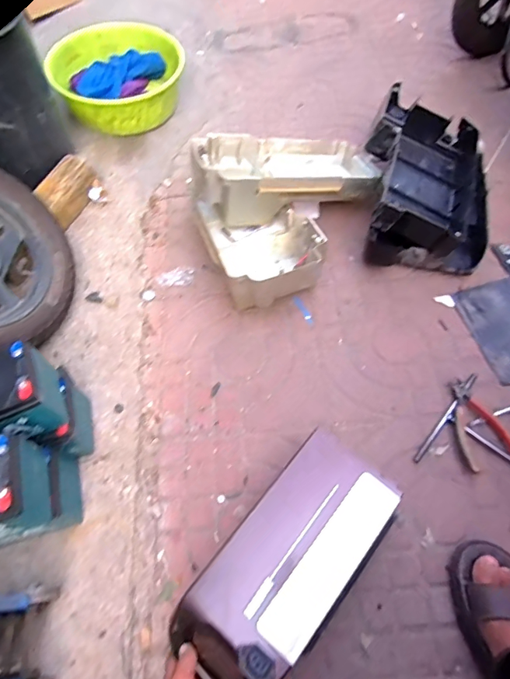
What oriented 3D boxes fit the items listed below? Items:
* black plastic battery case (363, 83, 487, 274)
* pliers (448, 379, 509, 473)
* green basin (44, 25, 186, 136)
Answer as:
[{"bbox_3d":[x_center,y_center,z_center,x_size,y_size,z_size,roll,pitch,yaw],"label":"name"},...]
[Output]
[{"bbox_3d":[0.358,-0.323,0.915,0.245,0.150,0.389,6,62,7],"label":"black plastic battery case"},{"bbox_3d":[0.359,0.135,0.720,0.095,0.023,0.137,-16,60,-9],"label":"pliers"},{"bbox_3d":[-0.340,-0.659,1.106,0.314,0.102,0.314,-3,61,5],"label":"green basin"}]

